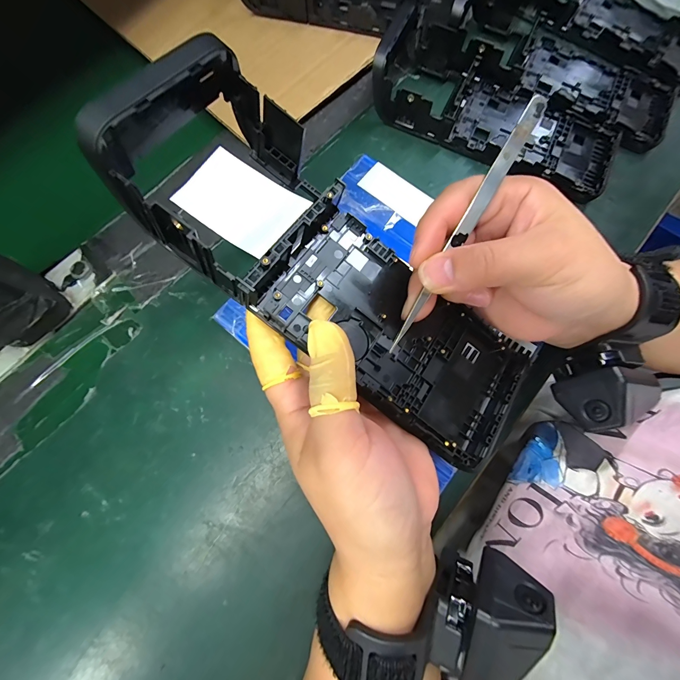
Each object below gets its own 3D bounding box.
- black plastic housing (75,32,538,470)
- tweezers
[{"bbox_3d":[0.004,-0.030,0.156,0.213,0.044,0.087,41,79,-13],"label":"black plastic housing"},{"bbox_3d":[0.059,-0.053,0.151,0.007,0.008,0.131,31,95,7],"label":"tweezers"}]

